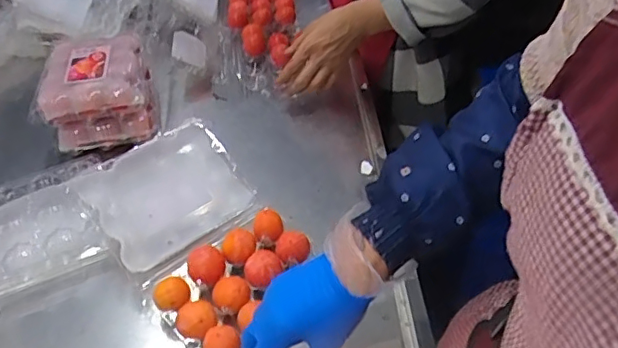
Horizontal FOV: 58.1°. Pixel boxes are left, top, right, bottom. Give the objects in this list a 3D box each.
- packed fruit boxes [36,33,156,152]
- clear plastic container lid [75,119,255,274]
[{"bbox_3d":[-0.327,-0.132,0.869,0.155,0.104,0.173,-10,43,-10],"label":"packed fruit boxes"},{"bbox_3d":[-0.172,0.018,0.718,0.207,0.019,0.140,-31,84,-38],"label":"clear plastic container lid"}]

